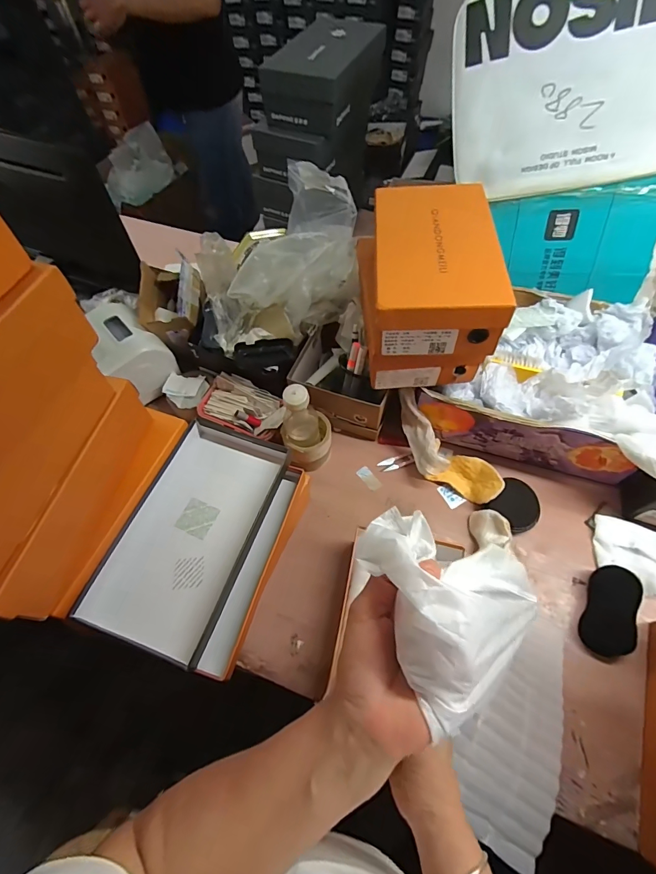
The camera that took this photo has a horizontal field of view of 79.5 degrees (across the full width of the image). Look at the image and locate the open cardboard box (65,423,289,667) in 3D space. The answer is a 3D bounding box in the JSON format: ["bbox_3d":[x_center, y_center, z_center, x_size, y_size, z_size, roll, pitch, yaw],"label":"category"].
[{"bbox_3d":[-0.182,0.125,0.557,0.164,0.054,0.318,17,62,11],"label":"open cardboard box"}]

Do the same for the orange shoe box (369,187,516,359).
[{"bbox_3d":[0.154,-0.254,0.602,0.166,0.112,0.283,2,60,2],"label":"orange shoe box"}]

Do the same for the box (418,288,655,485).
[{"bbox_3d":[0.403,-0.108,0.730,0.367,0.152,0.329,20,62,13],"label":"box"}]

